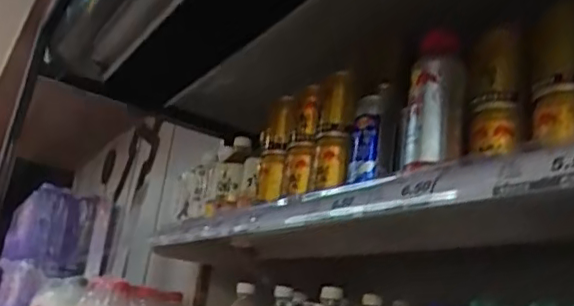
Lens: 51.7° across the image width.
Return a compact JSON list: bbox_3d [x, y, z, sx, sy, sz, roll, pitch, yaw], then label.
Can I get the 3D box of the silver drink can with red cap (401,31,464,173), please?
[{"bbox_3d":[0.161,-0.061,0.643,0.059,0.182,0.068,4,-18,12],"label":"silver drink can with red cap"}]

